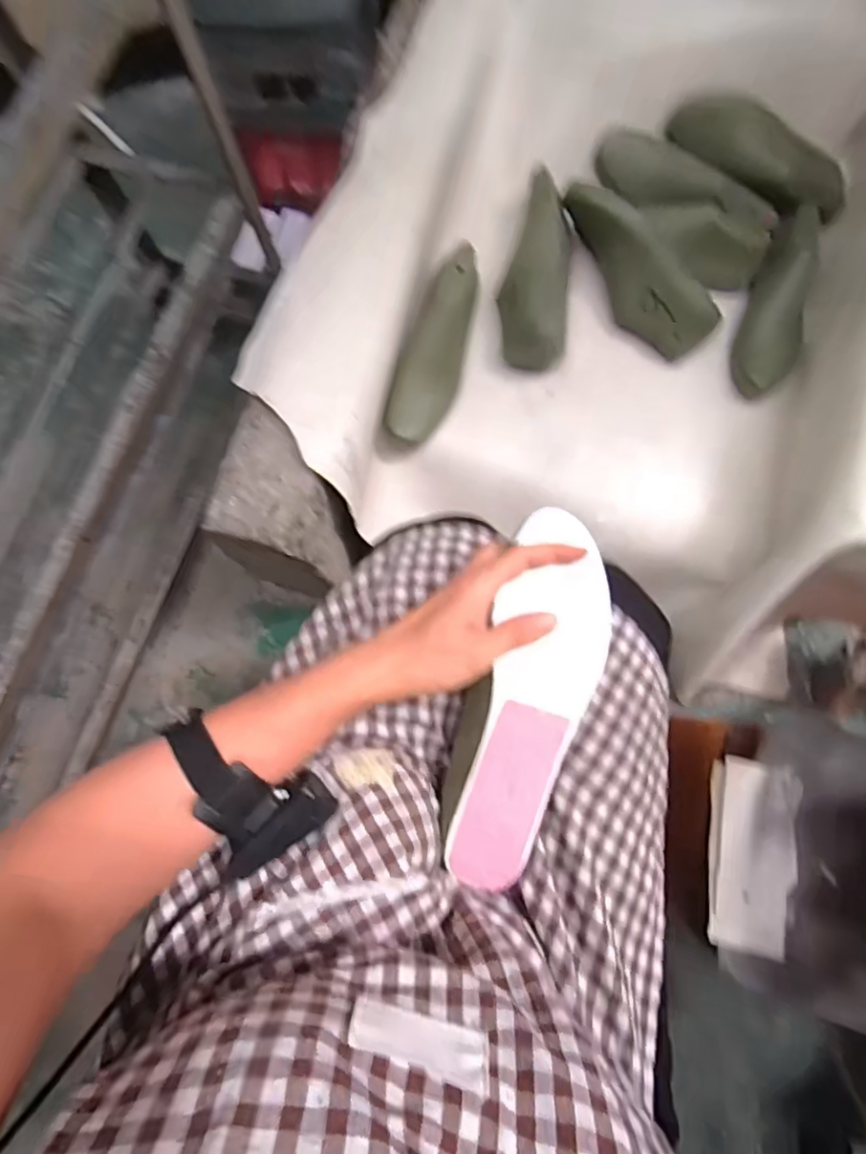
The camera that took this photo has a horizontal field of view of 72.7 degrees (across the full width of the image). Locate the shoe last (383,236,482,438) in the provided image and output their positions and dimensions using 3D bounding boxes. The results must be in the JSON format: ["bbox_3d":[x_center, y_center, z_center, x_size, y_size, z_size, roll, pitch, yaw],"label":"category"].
[{"bbox_3d":[0.007,-0.292,0.752,0.077,0.055,0.246,20,96,6],"label":"shoe last"}]

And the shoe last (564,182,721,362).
[{"bbox_3d":[0.257,-0.388,0.741,0.074,0.072,0.251,-42,98,-7],"label":"shoe last"}]

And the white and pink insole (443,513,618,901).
[{"bbox_3d":[0.070,0.082,0.396,0.075,0.013,0.249,12,88,-6],"label":"white and pink insole"}]

